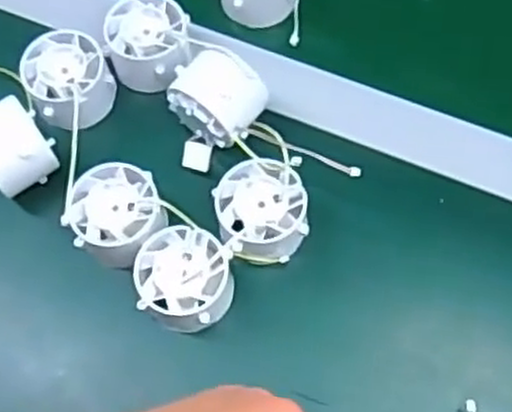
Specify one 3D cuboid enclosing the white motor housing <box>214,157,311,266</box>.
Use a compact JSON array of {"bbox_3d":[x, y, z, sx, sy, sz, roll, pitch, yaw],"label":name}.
[{"bbox_3d":[0.004,0.005,0.444,0.048,0.040,0.052,-1,67,2],"label":"white motor housing"}]

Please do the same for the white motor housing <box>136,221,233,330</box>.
[{"bbox_3d":[-0.040,0.042,0.428,0.050,0.031,0.053,5,67,4],"label":"white motor housing"}]

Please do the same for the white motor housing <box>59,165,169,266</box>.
[{"bbox_3d":[-0.078,0.007,0.446,0.051,0.035,0.051,-1,67,2],"label":"white motor housing"}]

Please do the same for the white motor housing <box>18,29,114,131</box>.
[{"bbox_3d":[-0.114,-0.075,0.481,0.049,0.038,0.054,-22,68,-7],"label":"white motor housing"}]

